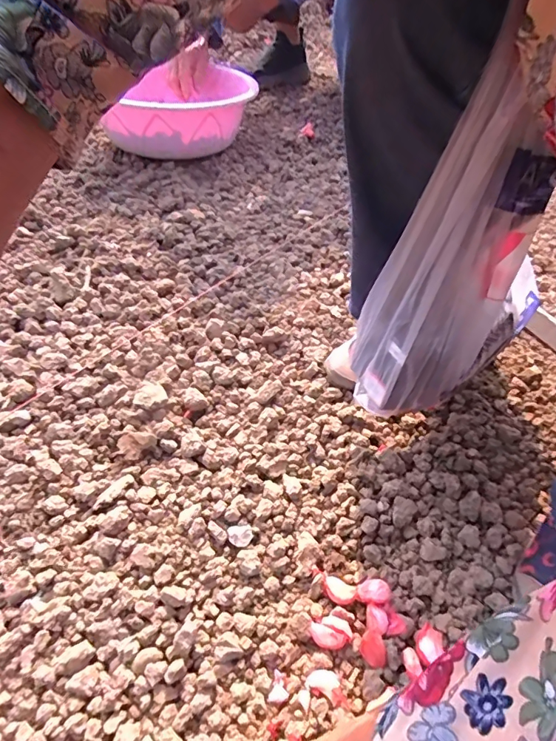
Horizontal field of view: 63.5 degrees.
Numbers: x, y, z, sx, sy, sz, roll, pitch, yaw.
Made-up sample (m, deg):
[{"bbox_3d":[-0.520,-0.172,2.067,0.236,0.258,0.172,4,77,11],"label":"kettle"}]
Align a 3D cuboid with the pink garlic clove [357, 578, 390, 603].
[{"bbox_3d":[0.084,0.196,0.401,0.026,0.018,0.020,1,49,-2],"label":"pink garlic clove"}]

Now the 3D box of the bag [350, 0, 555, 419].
[{"bbox_3d":[0.147,-0.085,0.360,0.112,0.287,0.073,-13,51,-14],"label":"bag"}]

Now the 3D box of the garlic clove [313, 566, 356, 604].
[{"bbox_3d":[0.049,0.195,0.404,0.041,0.011,0.020,26,52,19],"label":"garlic clove"}]

